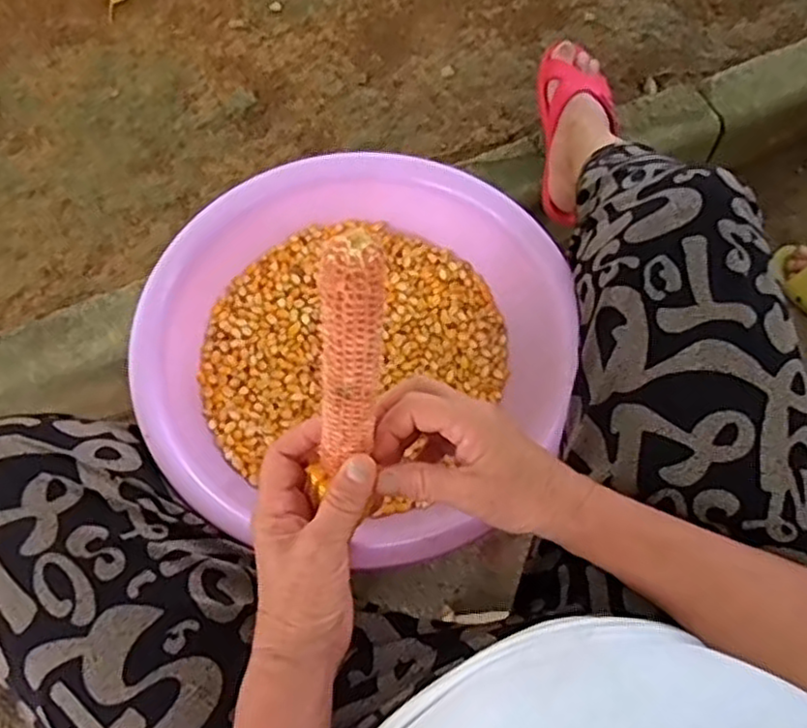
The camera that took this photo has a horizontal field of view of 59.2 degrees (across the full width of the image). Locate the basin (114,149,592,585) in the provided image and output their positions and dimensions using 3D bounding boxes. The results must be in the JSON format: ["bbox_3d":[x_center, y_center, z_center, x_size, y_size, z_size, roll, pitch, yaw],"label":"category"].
[{"bbox_3d":[-0.036,-0.015,0.564,0.315,0.097,0.315,-1,66,2],"label":"basin"}]

